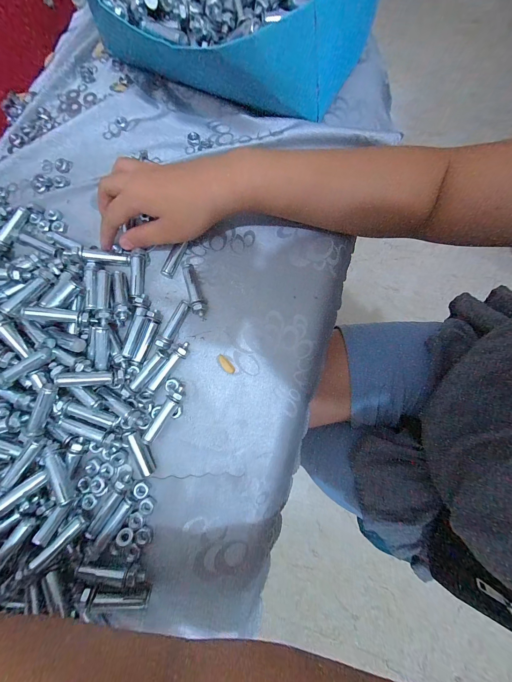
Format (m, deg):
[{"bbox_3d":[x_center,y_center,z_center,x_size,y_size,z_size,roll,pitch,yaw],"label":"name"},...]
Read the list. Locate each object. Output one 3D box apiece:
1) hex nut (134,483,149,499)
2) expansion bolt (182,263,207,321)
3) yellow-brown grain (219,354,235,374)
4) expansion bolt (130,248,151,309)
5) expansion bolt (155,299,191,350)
[{"bbox_3d":[-0.100,0.131,0.229,0.012,0.004,0.013,-42,82,-6],"label":"hex nut"},{"bbox_3d":[-0.060,-0.049,0.258,0.013,0.017,0.058,-17,80,-2],"label":"expansion bolt"},{"bbox_3d":[-0.029,0.022,0.250,0.008,0.004,0.021,-40,82,-6],"label":"yellow-brown grain"},{"bbox_3d":[-0.116,-0.060,0.262,0.016,0.015,0.058,-7,80,0],"label":"expansion bolt"},{"bbox_3d":[-0.080,-0.017,0.252,0.015,0.016,0.049,21,81,5],"label":"expansion bolt"}]

